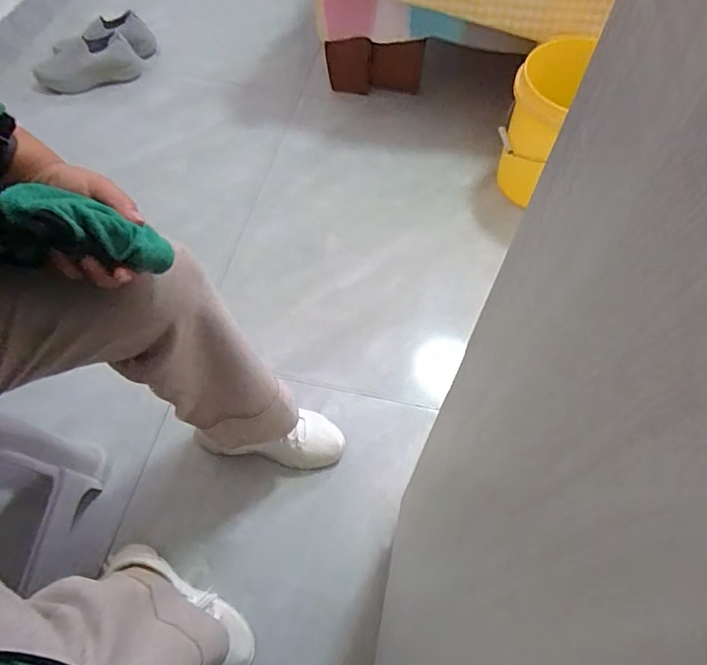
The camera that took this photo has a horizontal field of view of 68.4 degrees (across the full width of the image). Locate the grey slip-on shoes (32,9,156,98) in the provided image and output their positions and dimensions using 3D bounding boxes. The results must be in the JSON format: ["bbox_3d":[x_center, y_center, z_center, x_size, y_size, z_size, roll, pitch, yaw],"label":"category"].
[{"bbox_3d":[-0.643,-0.687,1.304,0.286,0.109,0.149,-13,62,-8],"label":"grey slip-on shoes"}]

